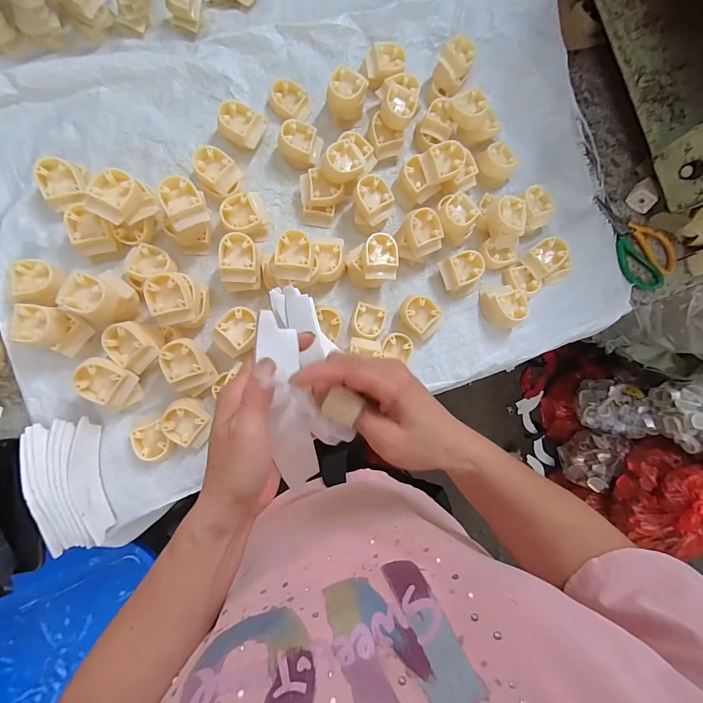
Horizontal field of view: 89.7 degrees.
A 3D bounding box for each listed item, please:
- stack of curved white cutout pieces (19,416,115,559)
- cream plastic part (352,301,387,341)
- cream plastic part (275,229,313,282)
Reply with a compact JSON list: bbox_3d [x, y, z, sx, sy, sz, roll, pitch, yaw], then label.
[{"bbox_3d":[-0.356,0.166,0.440,0.078,0.036,0.155,-11,88,-9],"label":"stack of curved white cutout pieces"},{"bbox_3d":[0.025,-0.044,0.520,0.045,0.017,0.051,17,84,-7],"label":"cream plastic part"},{"bbox_3d":[-0.075,-0.123,0.455,0.047,0.025,0.059,5,86,-8],"label":"cream plastic part"}]

